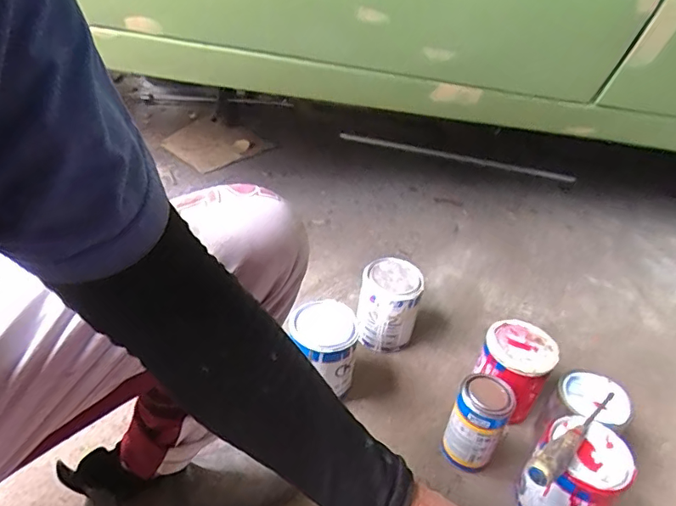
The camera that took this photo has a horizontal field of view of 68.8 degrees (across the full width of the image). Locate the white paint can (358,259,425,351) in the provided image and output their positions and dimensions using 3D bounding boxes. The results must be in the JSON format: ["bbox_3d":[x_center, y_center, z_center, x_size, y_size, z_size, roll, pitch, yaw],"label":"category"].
[{"bbox_3d":[0.089,0.091,0.874,0.100,0.135,0.104,5,38,-4],"label":"white paint can"}]

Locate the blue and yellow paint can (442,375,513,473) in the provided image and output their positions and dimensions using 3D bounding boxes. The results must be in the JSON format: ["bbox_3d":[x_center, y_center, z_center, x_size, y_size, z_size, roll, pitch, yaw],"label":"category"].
[{"bbox_3d":[0.192,0.242,0.695,0.069,0.134,0.070,5,38,-4],"label":"blue and yellow paint can"}]

